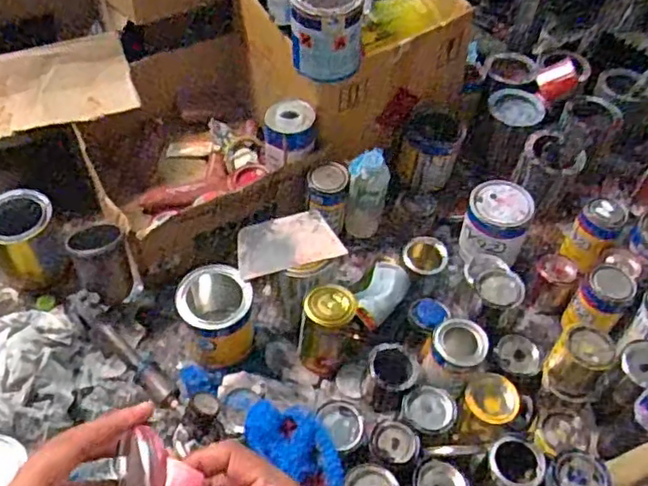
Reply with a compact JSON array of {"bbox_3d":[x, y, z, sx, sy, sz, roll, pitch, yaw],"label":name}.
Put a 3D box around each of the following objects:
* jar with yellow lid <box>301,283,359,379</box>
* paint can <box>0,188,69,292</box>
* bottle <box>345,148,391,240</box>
[{"bbox_3d":[0.003,0.128,0.932,0.076,0.137,0.082,12,50,6],"label":"jar with yellow lid"},{"bbox_3d":[-0.475,-0.002,1.012,0.098,0.137,0.104,2,50,-3],"label":"paint can"},{"bbox_3d":[0.070,-0.078,1.046,0.067,0.193,0.063,8,50,2],"label":"bottle"}]

